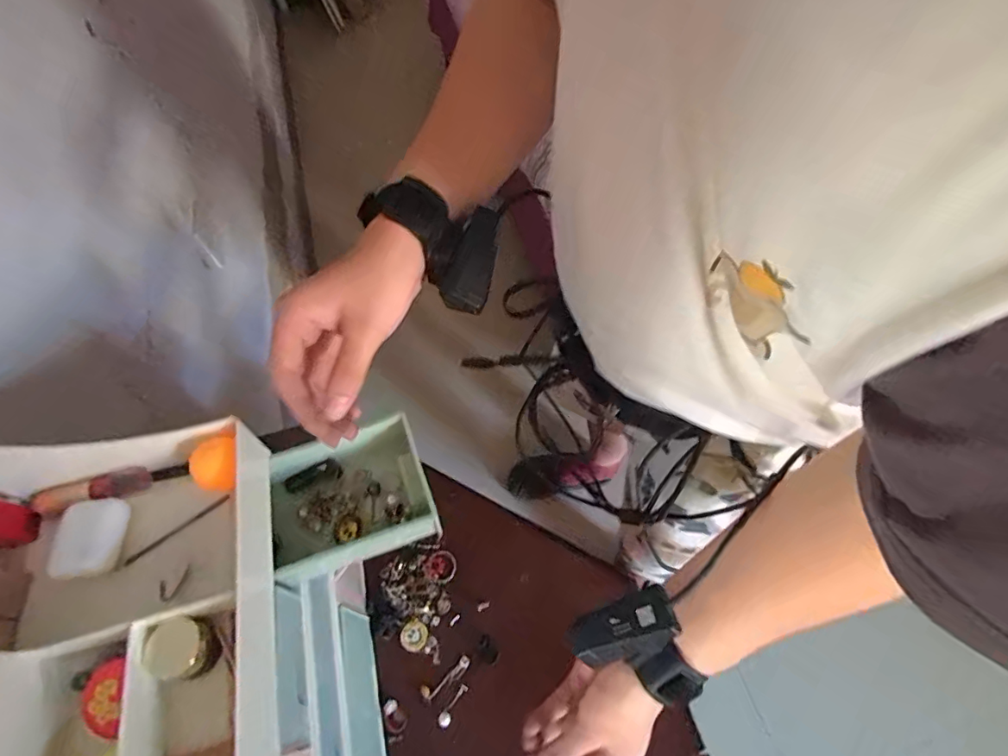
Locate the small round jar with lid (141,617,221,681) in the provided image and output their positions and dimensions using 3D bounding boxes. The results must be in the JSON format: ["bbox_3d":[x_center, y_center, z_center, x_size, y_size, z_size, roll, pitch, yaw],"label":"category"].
[{"bbox_3d":[-0.197,0.165,0.308,0.032,0.023,0.032,-1,60,2],"label":"small round jar with lid"}]

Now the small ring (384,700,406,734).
[{"bbox_3d":[-0.113,0.351,0.521,0.020,0.006,0.030,-19,61,-8],"label":"small ring"}]

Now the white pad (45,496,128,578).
[{"bbox_3d":[-0.289,0.111,0.350,0.037,0.016,0.053,-5,60,0],"label":"white pad"}]

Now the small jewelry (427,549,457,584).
[{"bbox_3d":[-0.075,0.226,0.605,0.035,0.004,0.037,-1,60,2],"label":"small jewelry"}]

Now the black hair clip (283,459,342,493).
[{"bbox_3d":[-0.169,0.086,0.440,0.049,0.018,0.012,-21,61,-9],"label":"black hair clip"}]

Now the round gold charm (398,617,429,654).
[{"bbox_3d":[-0.101,0.289,0.564,0.029,0.004,0.032,24,64,16],"label":"round gold charm"}]

